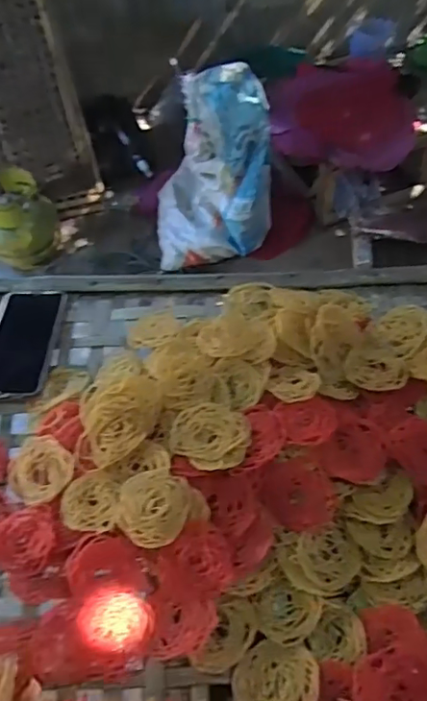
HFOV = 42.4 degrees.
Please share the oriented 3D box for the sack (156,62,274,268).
[{"bbox_3d":[-0.009,-0.557,1.700,0.370,0.585,0.323,-2,54,1],"label":"sack"}]

